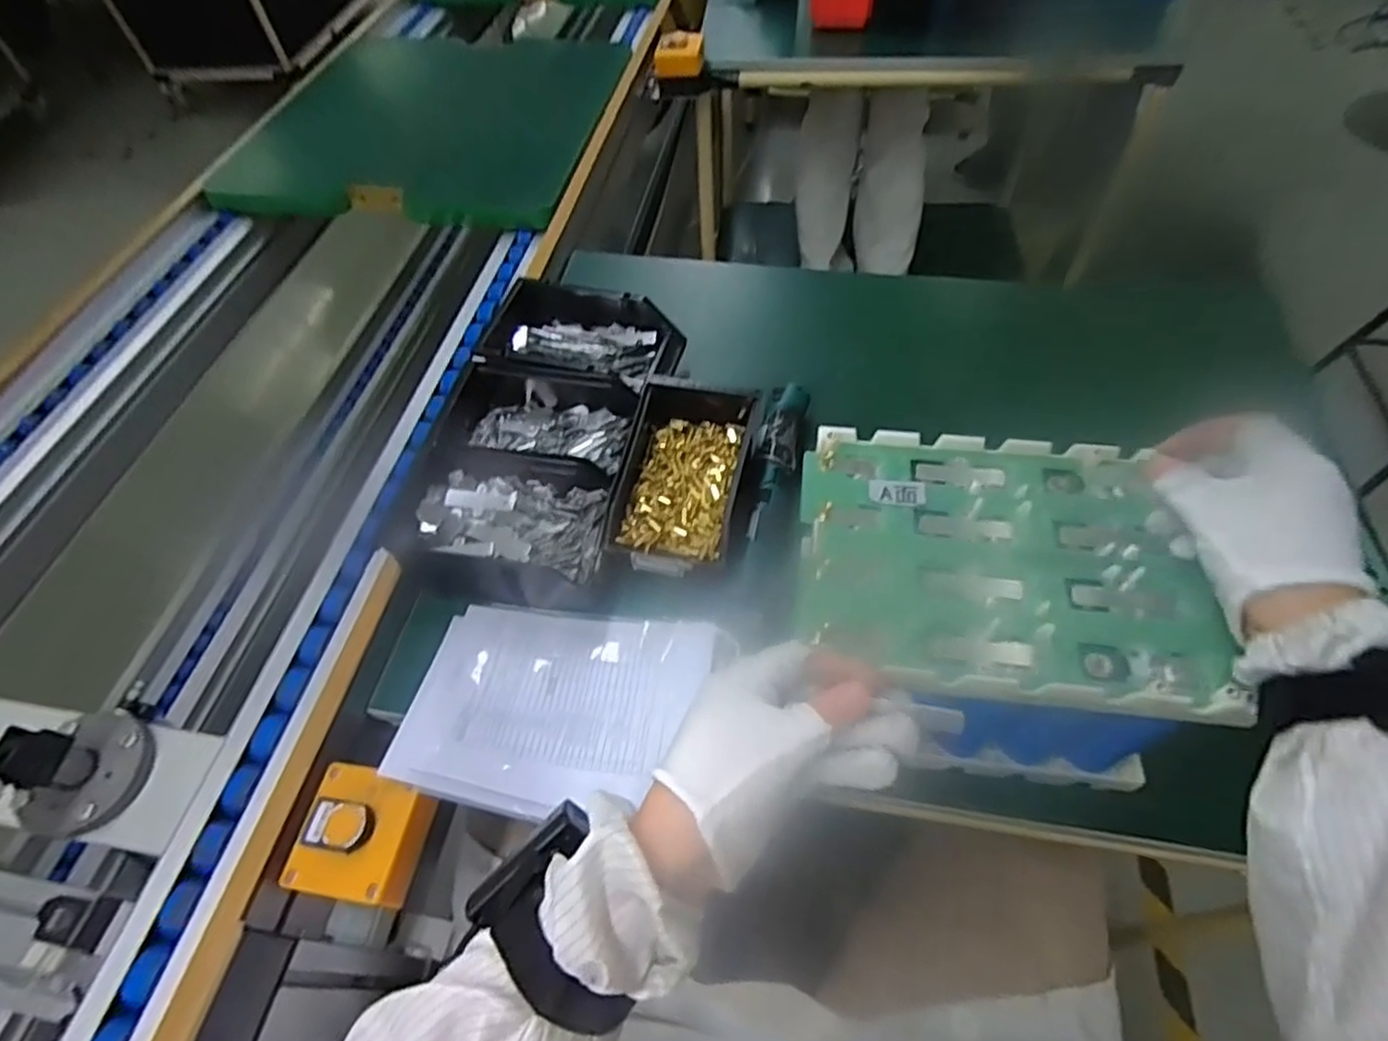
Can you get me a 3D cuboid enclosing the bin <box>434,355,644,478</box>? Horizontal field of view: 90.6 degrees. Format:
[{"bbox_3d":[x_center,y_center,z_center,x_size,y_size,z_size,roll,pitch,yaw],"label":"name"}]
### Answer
[{"bbox_3d":[-0.140,-0.099,0.649,0.172,0.057,0.120,7,57,8],"label":"bin"}]

